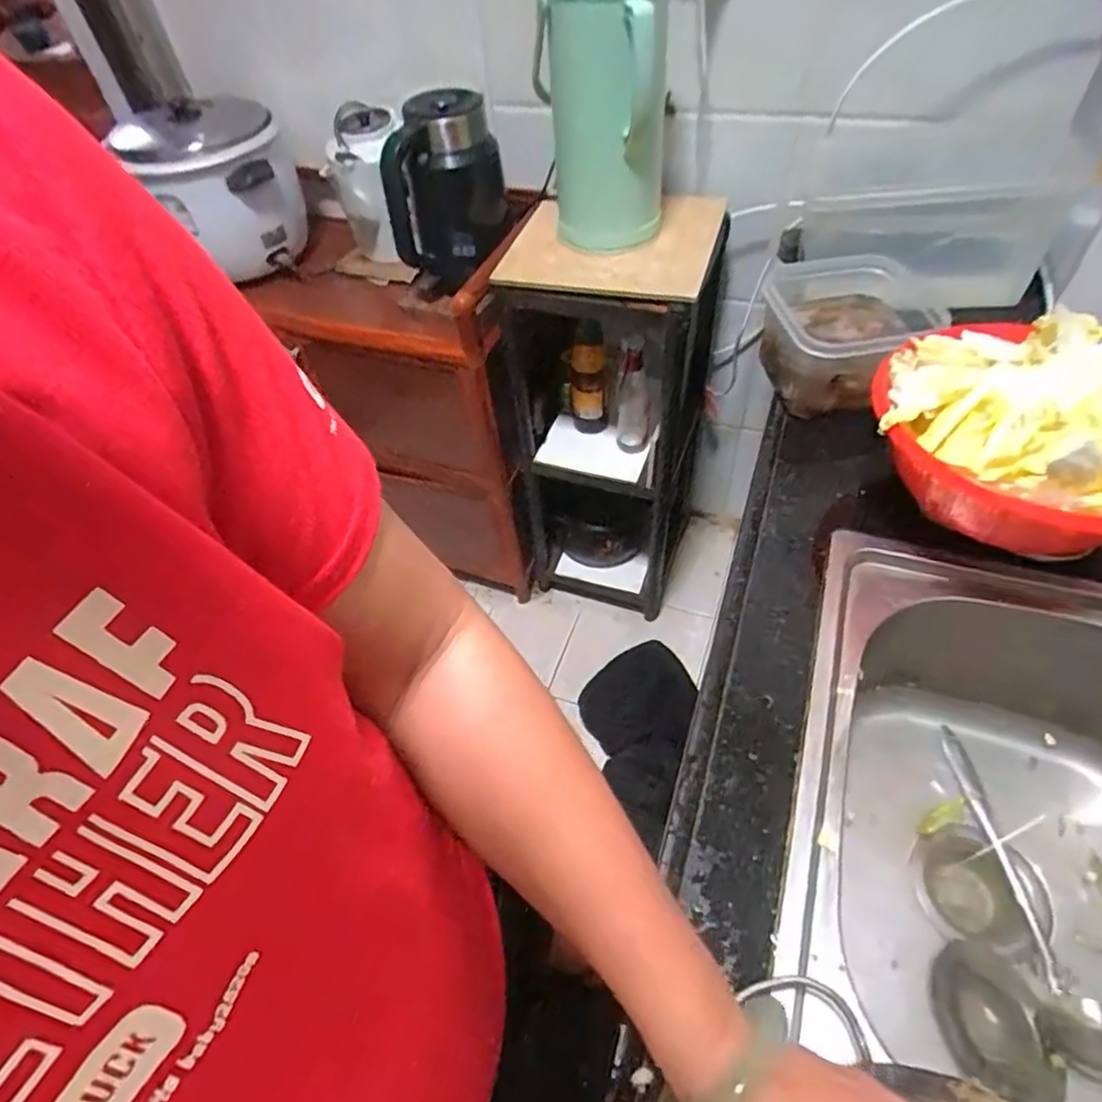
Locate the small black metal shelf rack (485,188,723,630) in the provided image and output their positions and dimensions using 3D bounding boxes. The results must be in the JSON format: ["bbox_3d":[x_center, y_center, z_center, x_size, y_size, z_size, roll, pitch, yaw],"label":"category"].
[{"bbox_3d":[0.121,-0.219,1.243,0.297,0.767,0.271,18,55,19],"label":"small black metal shelf rack"}]

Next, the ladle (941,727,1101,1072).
[{"bbox_3d":[0.426,0.282,0.559,0.078,0.042,0.273,-2,51,4],"label":"ladle"}]

